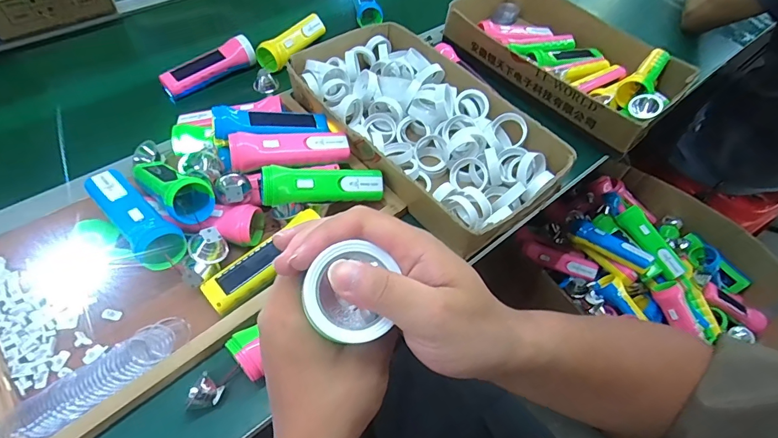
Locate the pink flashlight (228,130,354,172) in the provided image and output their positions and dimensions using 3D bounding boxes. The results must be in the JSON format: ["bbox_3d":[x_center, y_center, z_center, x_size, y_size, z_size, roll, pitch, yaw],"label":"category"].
[{"bbox_3d":[-0.132,-0.098,0.550,0.154,0.045,0.051,-17,57,-15],"label":"pink flashlight"}]

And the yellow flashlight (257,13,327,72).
[{"bbox_3d":[-0.177,-0.334,0.772,0.059,0.043,0.156,25,56,14],"label":"yellow flashlight"}]

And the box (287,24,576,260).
[{"bbox_3d":[0.045,-0.151,0.629,0.236,0.074,0.428,-31,62,-23],"label":"box"}]

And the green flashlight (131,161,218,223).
[{"bbox_3d":[-0.275,-0.043,0.513,0.157,0.051,0.050,27,55,36],"label":"green flashlight"}]

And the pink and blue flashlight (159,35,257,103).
[{"bbox_3d":[-0.313,-0.263,0.711,0.163,0.047,0.047,-33,62,-24],"label":"pink and blue flashlight"}]

